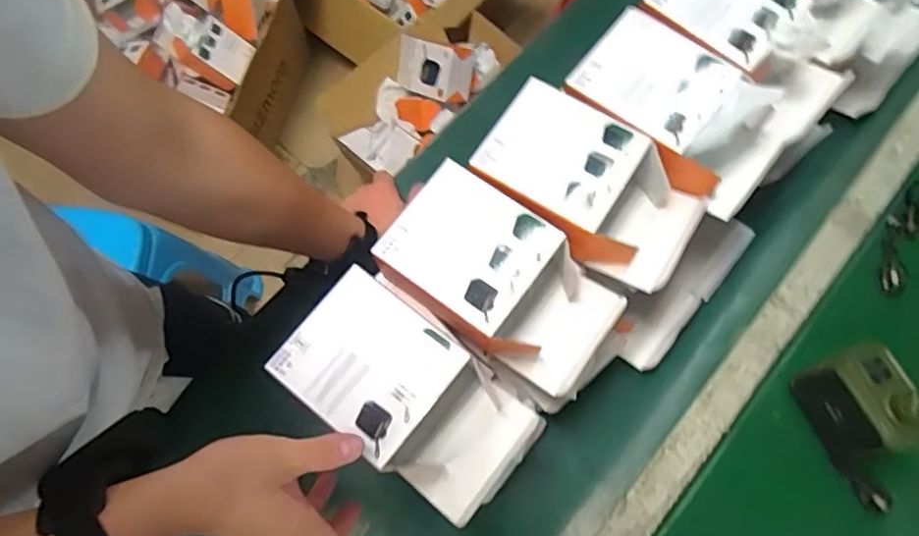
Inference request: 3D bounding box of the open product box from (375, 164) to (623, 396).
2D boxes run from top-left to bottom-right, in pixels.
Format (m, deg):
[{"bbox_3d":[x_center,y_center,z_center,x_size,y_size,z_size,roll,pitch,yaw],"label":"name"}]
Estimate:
[{"bbox_3d":[0.033,0.011,0.455,0.171,0.063,0.103,34,75,14],"label":"open product box"}]

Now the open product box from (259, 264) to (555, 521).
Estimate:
[{"bbox_3d":[-0.035,0.093,0.429,0.175,0.067,0.099,36,75,14],"label":"open product box"}]

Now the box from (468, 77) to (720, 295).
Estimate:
[{"bbox_3d":[0.106,-0.064,0.480,0.178,0.065,0.116,30,74,13],"label":"box"}]

